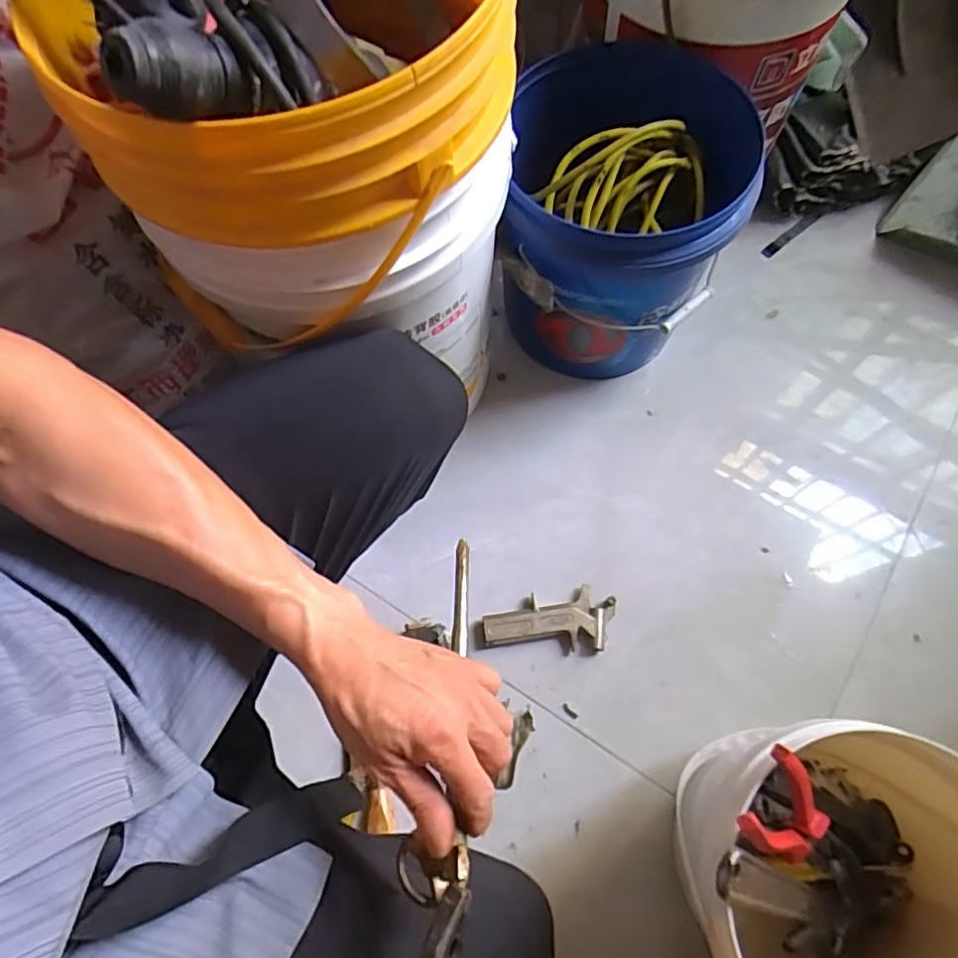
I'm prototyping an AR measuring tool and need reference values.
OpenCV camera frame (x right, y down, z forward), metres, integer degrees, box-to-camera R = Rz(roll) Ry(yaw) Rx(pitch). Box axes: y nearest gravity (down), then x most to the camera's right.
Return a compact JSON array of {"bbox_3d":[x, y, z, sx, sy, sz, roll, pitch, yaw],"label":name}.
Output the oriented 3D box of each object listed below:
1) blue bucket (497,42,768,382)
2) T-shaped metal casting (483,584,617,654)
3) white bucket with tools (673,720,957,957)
[{"bbox_3d":[0.161,-0.287,0.727,0.236,0.276,0.265,9,69,5],"label":"blue bucket"},{"bbox_3d":[0.077,0.154,0.674,0.141,0.015,0.065,-4,68,0],"label":"T-shaped metal casting"},{"bbox_3d":[0.281,0.314,0.484,0.231,0.216,0.215,-1,68,2],"label":"white bucket with tools"}]

